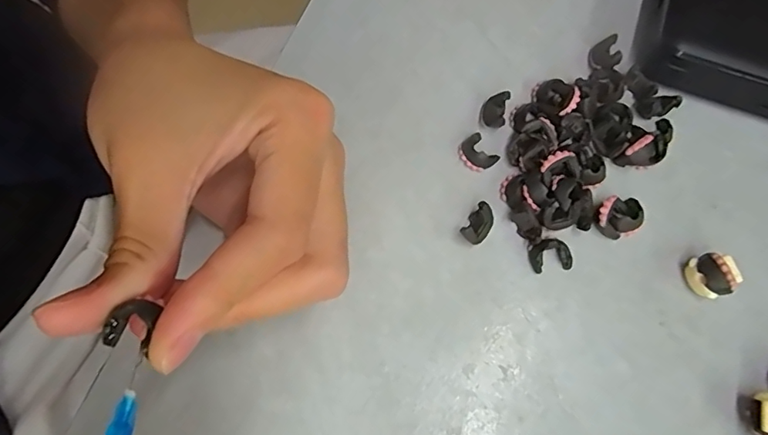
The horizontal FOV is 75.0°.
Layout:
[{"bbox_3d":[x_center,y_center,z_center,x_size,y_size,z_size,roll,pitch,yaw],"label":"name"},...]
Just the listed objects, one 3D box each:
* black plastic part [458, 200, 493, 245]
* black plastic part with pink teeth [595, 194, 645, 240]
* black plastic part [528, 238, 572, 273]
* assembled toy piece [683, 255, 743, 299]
[{"bbox_3d":[0.037,0.003,0.196,0.010,0.009,0.014,34,73,10],"label":"black plastic part"},{"bbox_3d":[0.094,0.000,0.199,0.019,0.009,0.016,-34,74,-14],"label":"black plastic part with pink teeth"},{"bbox_3d":[0.065,0.014,0.194,0.015,0.006,0.012,-7,70,-5],"label":"black plastic part"},{"bbox_3d":[0.123,0.022,0.189,0.011,0.017,0.016,-24,72,-11],"label":"assembled toy piece"}]

